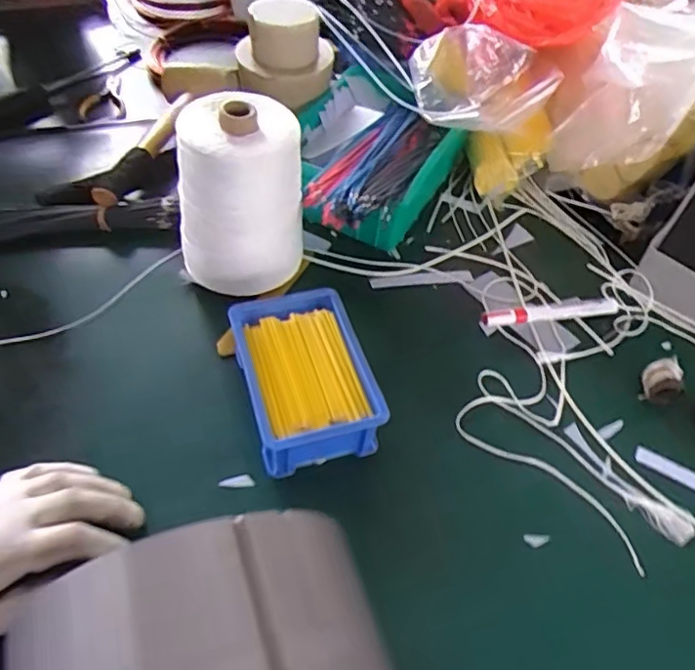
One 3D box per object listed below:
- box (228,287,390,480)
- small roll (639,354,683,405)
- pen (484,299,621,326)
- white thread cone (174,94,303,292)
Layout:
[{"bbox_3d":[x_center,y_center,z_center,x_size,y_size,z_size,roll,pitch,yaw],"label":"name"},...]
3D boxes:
[{"bbox_3d":[-0.031,0.040,0.498,0.105,0.062,0.155,-11,52,-14],"label":"box"},{"bbox_3d":[0.290,0.042,0.552,0.038,0.024,0.035,3,50,-3],"label":"small roll"},{"bbox_3d":[0.207,-0.022,0.604,0.147,0.019,0.019,-6,51,-10],"label":"pen"},{"bbox_3d":[-0.100,-0.129,0.541,0.111,0.149,0.095,-6,51,-11],"label":"white thread cone"}]

